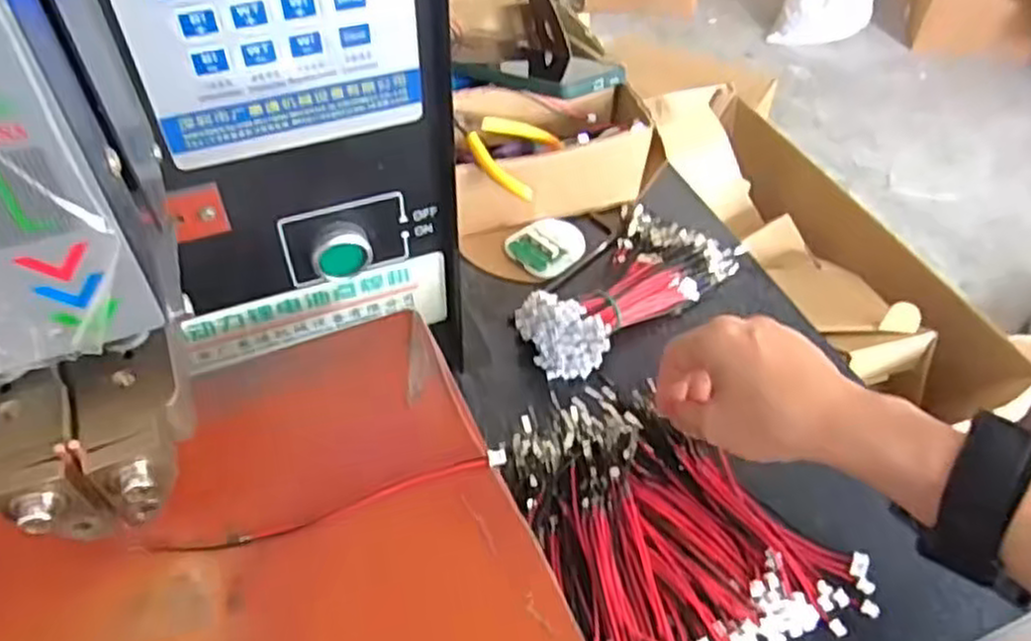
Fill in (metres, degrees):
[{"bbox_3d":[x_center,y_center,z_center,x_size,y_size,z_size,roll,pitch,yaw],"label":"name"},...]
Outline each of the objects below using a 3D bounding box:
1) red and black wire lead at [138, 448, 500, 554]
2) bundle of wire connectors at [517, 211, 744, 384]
[{"bbox_3d":[-0.073,0.075,0.301,0.144,0.009,0.010,-15,50,-12],"label":"red and black wire lead"},{"bbox_3d":[0.071,-0.036,0.520,0.089,0.053,0.176,36,58,28],"label":"bundle of wire connectors"}]

